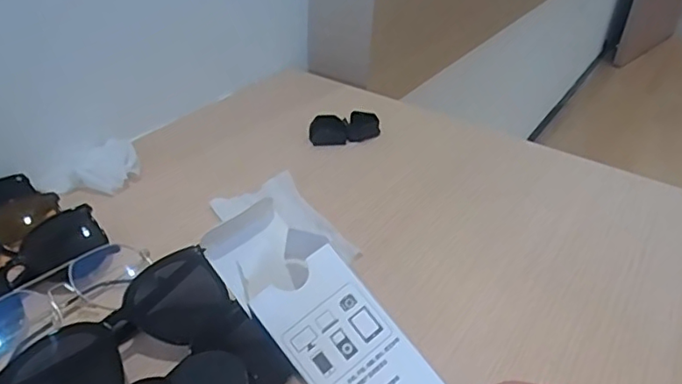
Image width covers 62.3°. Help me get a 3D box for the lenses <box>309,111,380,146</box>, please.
[{"bbox_3d":[0.004,-0.066,0.589,0.074,0.016,0.037,-10,64,-12],"label":"lenses"}]

